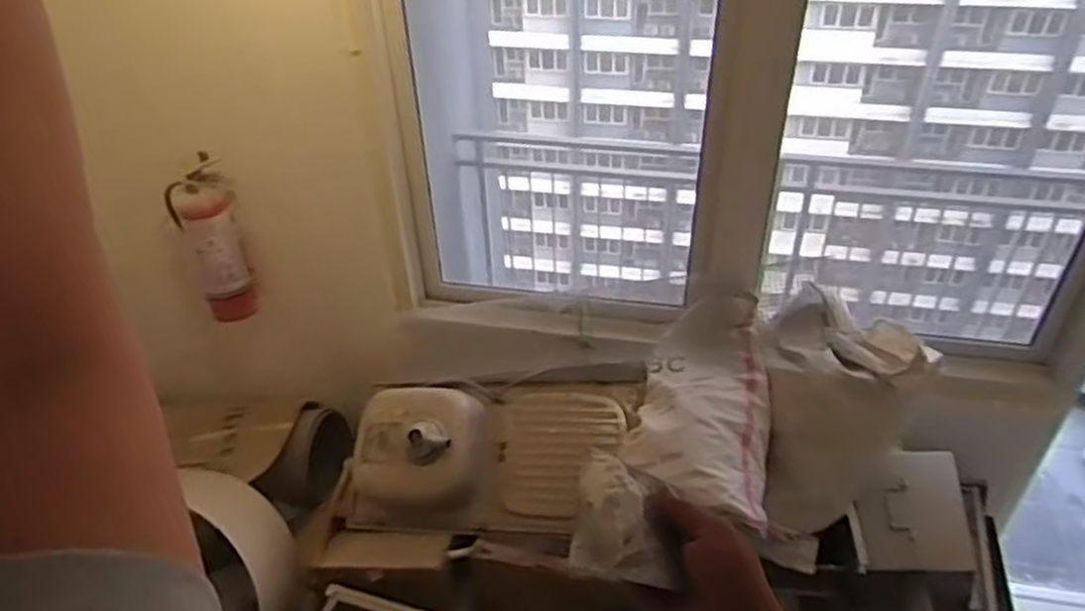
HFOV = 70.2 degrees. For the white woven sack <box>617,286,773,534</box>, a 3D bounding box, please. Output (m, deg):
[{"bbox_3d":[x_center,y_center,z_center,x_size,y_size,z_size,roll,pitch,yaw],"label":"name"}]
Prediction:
[{"bbox_3d":[0.372,0.224,1.818,0.321,0.122,0.608,8,40,13],"label":"white woven sack"}]

